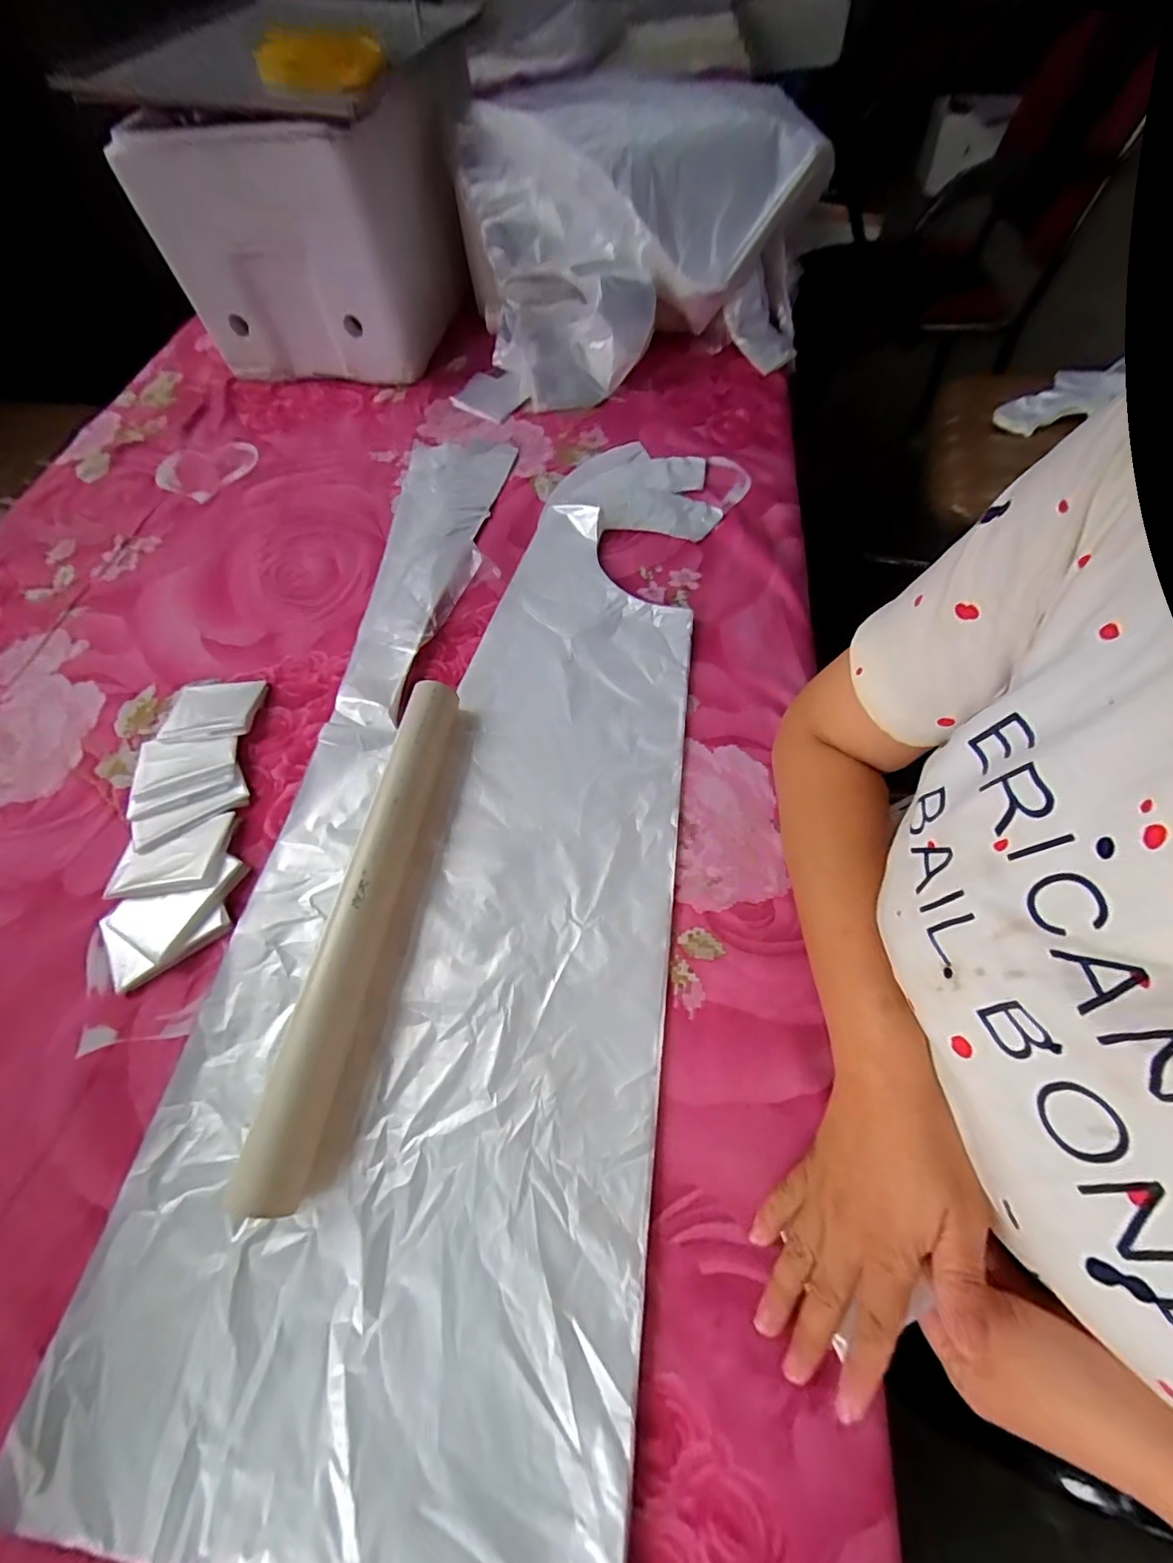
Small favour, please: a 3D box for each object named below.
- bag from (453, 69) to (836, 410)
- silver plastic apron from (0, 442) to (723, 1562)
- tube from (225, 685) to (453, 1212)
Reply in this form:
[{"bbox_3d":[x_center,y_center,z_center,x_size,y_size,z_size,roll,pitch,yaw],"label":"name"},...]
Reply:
[{"bbox_3d":[0.029,-0.725,0.733,0.451,0.219,0.297,-33,65,-15],"label":"bag"},{"bbox_3d":[-0.076,0.008,0.436,0.304,0.017,0.837,8,62,7],"label":"silver plastic apron"},{"bbox_3d":[-0.150,0.081,0.382,0.033,0.042,0.350,6,62,6],"label":"tube"}]

